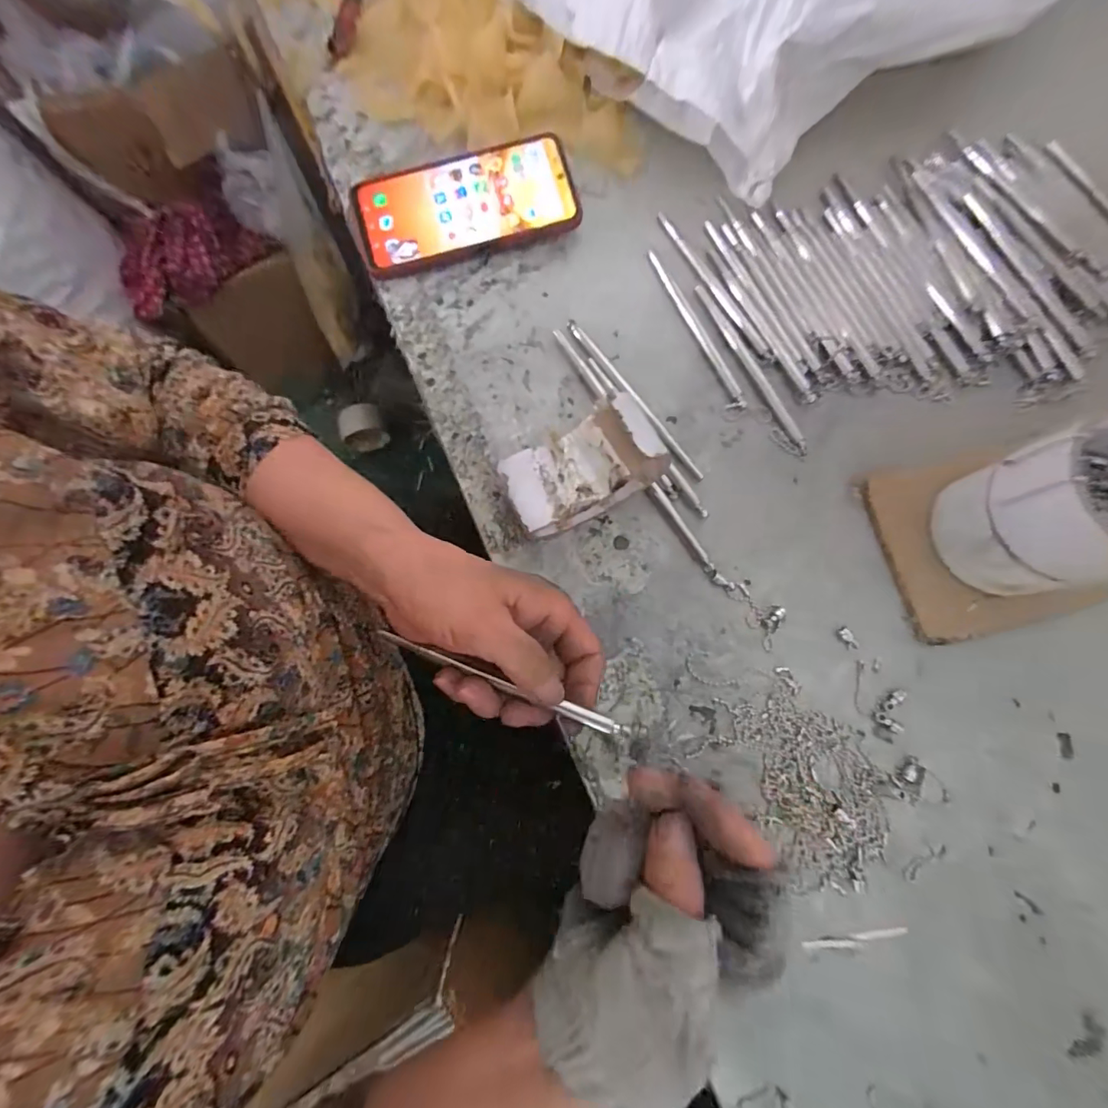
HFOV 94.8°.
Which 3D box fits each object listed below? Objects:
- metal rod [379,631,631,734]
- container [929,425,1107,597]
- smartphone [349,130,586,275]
[{"bbox_3d":[-0.031,0.064,0.260,0.141,0.005,0.006,17,77,18],"label":"metal rod"},{"bbox_3d":[0.294,-0.023,0.300,0.090,0.097,0.084,-23,79,-7],"label":"container"},{"bbox_3d":[-0.066,-0.263,0.385,0.165,0.012,0.074,-17,84,-2],"label":"smartphone"}]

